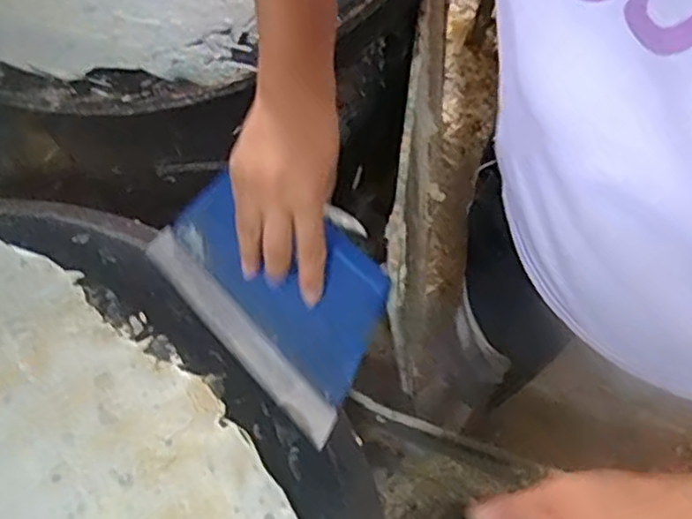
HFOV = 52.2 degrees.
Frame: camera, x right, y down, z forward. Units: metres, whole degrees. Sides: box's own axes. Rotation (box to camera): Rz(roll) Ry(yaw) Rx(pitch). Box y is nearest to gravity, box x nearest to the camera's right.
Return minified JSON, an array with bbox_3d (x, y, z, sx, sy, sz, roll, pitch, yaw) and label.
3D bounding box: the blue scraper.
[{"bbox_3d":[-0.050,0.017,0.490,0.185,0.015,0.130,47,114,14],"label":"blue scraper"}]

